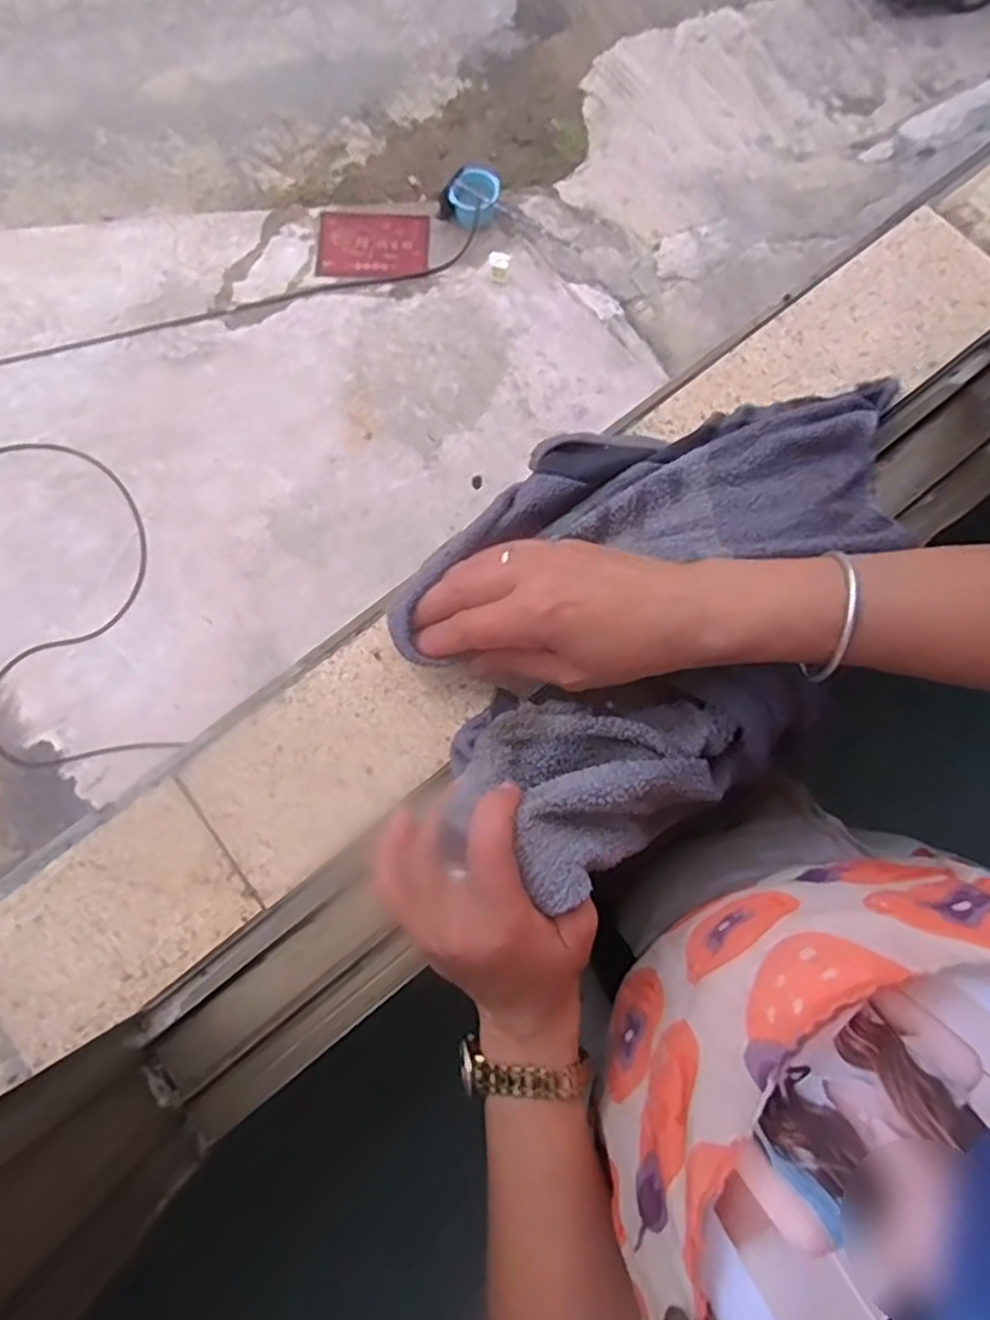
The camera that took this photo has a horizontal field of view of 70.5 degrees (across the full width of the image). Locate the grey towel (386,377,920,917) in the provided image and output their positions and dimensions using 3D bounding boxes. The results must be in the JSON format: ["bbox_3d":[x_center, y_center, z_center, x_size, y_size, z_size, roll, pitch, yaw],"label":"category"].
[{"bbox_3d":[0.094,-0.043,0.375,0.206,0.074,0.335,38,82,6],"label":"grey towel"}]

